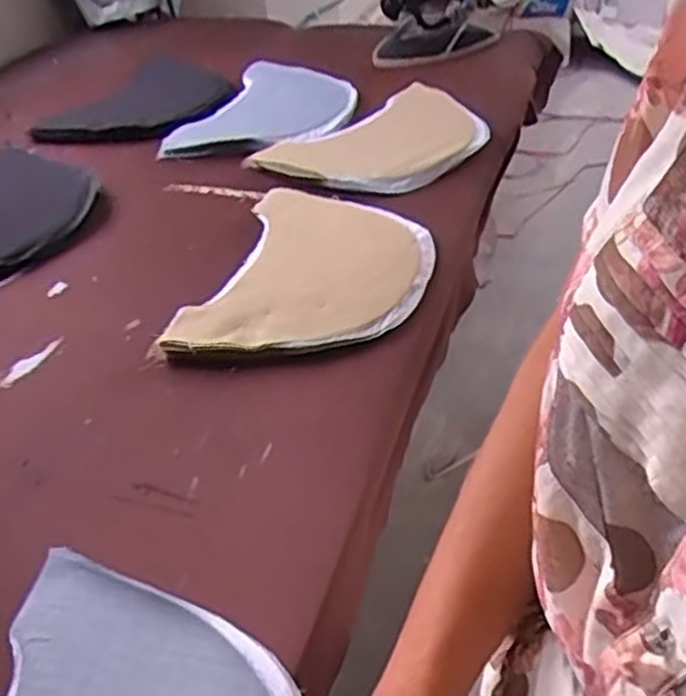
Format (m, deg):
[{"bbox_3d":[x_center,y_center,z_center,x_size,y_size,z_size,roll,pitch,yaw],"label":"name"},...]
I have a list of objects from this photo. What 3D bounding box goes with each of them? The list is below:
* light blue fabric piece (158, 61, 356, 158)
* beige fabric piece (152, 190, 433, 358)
[{"bbox_3d":[-0.098,-0.351,1.105,0.219,0.025,0.292,15,44,18],"label":"light blue fabric piece"},{"bbox_3d":[-0.024,-0.081,0.757,0.214,0.029,0.291,13,47,10],"label":"beige fabric piece"}]

